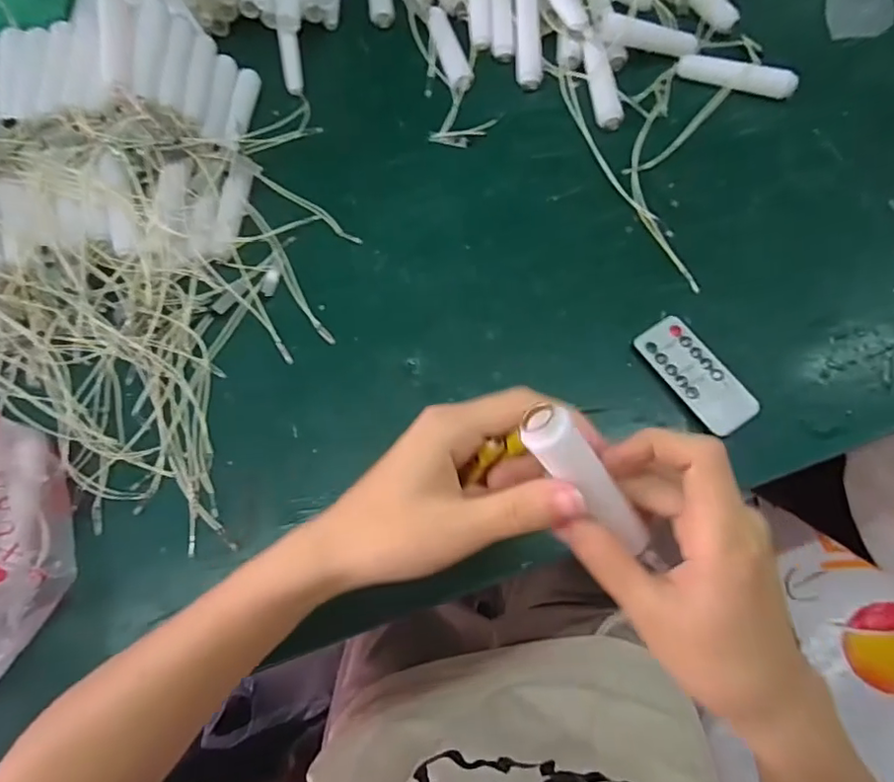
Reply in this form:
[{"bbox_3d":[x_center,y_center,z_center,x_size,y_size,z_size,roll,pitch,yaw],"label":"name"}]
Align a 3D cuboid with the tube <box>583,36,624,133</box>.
[{"bbox_3d":[0.126,-0.247,0.459,0.020,0.019,0.078,-7,69,1],"label":"tube"}]

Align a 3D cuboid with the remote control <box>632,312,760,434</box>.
[{"bbox_3d":[0.164,-0.012,0.374,0.037,0.011,0.084,-33,71,-9],"label":"remote control"}]

